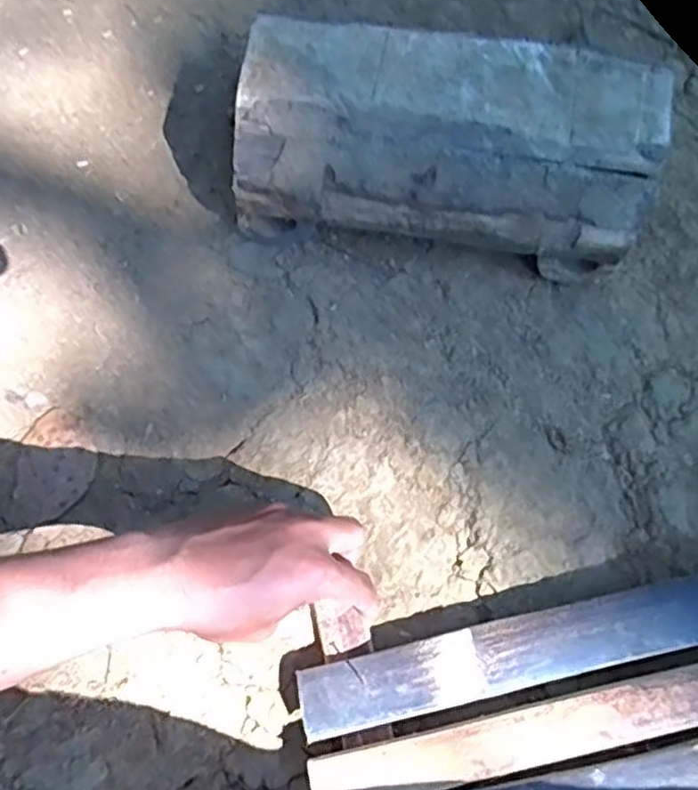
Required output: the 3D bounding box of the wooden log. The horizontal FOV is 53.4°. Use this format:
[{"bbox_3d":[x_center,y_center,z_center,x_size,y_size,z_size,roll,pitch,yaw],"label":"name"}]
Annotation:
[{"bbox_3d":[0.067,-0.178,0.503,0.284,0.130,0.125,7,76,6],"label":"wooden log"}]

